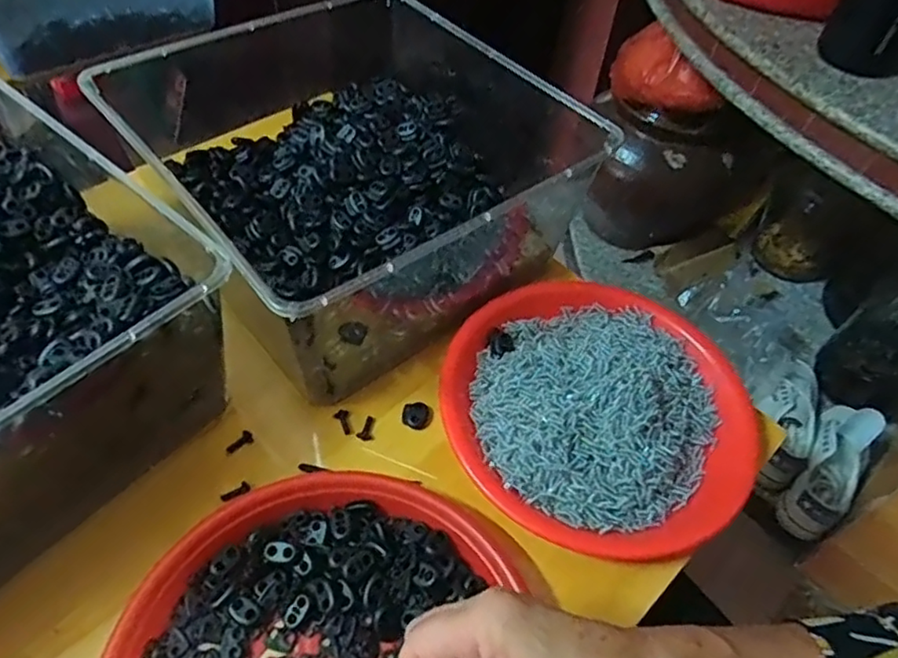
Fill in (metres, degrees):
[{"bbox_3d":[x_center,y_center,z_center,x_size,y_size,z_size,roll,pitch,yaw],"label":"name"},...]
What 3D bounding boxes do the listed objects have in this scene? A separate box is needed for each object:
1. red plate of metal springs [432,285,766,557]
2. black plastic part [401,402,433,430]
[{"bbox_3d":[0.112,0.050,0.465,0.229,0.034,0.218,2,52,-3],"label":"red plate of metal springs"},{"bbox_3d":[-0.024,0.064,0.467,0.022,0.004,0.020,2,52,-3],"label":"black plastic part"}]

